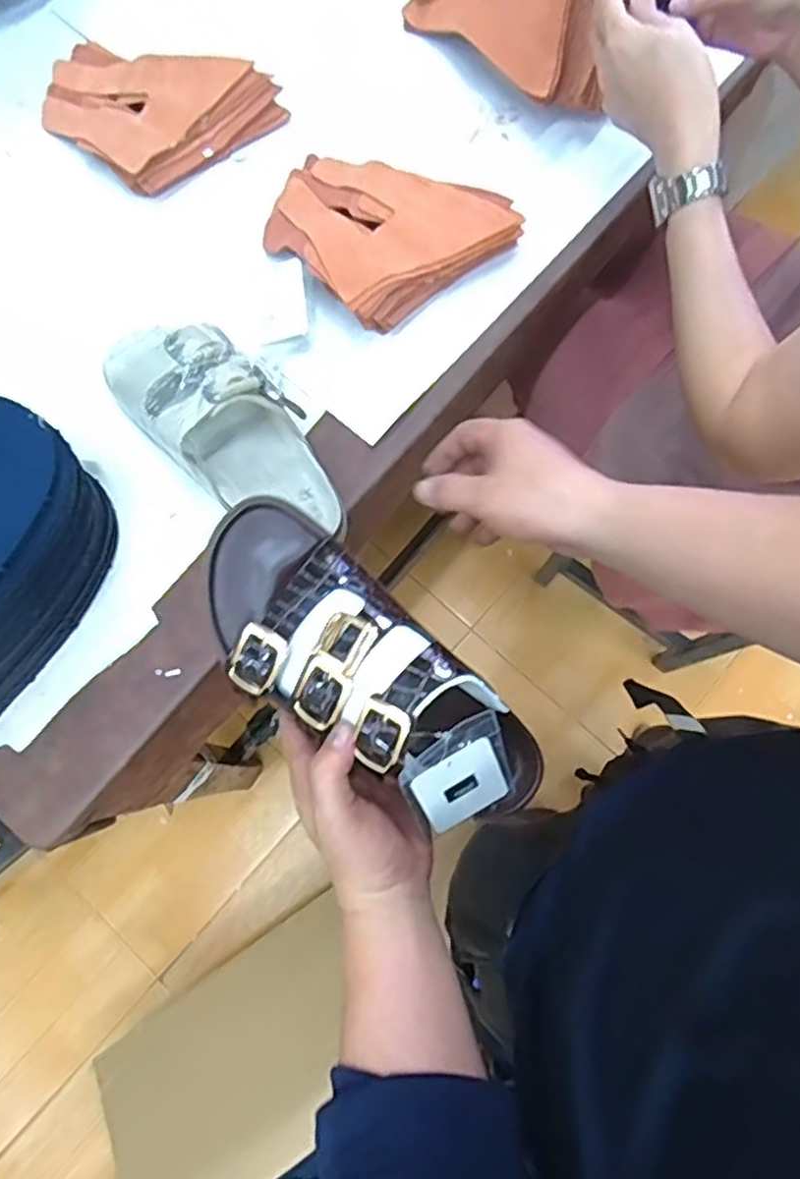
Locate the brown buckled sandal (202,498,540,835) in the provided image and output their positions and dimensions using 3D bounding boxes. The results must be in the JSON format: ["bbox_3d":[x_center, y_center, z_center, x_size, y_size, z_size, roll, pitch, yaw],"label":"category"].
[{"bbox_3d":[-0.020,0.051,0.395,0.237,0.072,0.097,41,79,2],"label":"brown buckled sandal"}]

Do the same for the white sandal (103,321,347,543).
[{"bbox_3d":[-0.136,-0.127,0.529,0.096,0.089,0.231,-40,80,-9],"label":"white sandal"}]

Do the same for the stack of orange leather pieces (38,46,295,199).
[{"bbox_3d":[-0.223,-0.441,0.617,0.190,0.035,0.156,40,79,9],"label":"stack of orange leather pieces"}]

